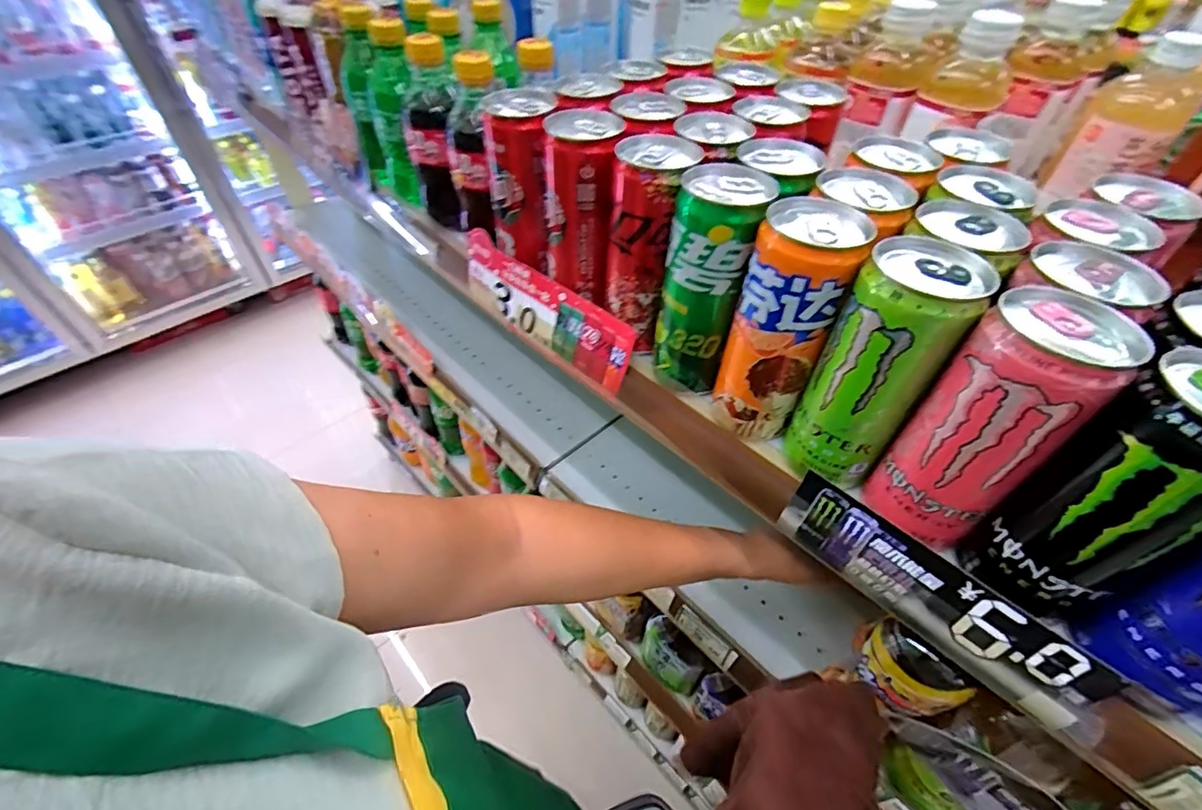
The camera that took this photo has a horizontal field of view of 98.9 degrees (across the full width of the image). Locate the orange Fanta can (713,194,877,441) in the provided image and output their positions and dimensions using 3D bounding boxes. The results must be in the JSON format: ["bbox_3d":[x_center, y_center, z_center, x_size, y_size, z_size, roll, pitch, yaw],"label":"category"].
[{"bbox_3d":[0.110,-0.046,0.315,0.053,0.137,0.056,28,53,21],"label":"orange Fanta can"}]

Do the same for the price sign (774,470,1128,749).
[{"bbox_3d":[0.182,0.106,0.289,0.170,0.049,0.004,38,41,29],"label":"price sign"}]

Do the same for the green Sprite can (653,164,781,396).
[{"bbox_3d":[0.068,-0.079,0.344,0.056,0.138,0.057,1,48,-1],"label":"green Sprite can"}]

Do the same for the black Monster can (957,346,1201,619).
[{"bbox_3d":[0.229,0.042,0.227,0.053,0.123,0.057,-26,54,-23],"label":"black Monster can"}]

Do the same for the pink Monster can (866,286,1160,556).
[{"bbox_3d":[0.190,0.014,0.256,0.058,0.129,0.055,-32,56,-26],"label":"pink Monster can"}]

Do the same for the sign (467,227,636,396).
[{"bbox_3d":[-0.052,-0.083,0.443,0.196,0.061,0.007,38,40,23],"label":"sign"}]

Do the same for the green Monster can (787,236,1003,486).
[{"bbox_3d":[0.150,-0.019,0.286,0.052,0.135,0.054,32,55,24],"label":"green Monster can"}]

